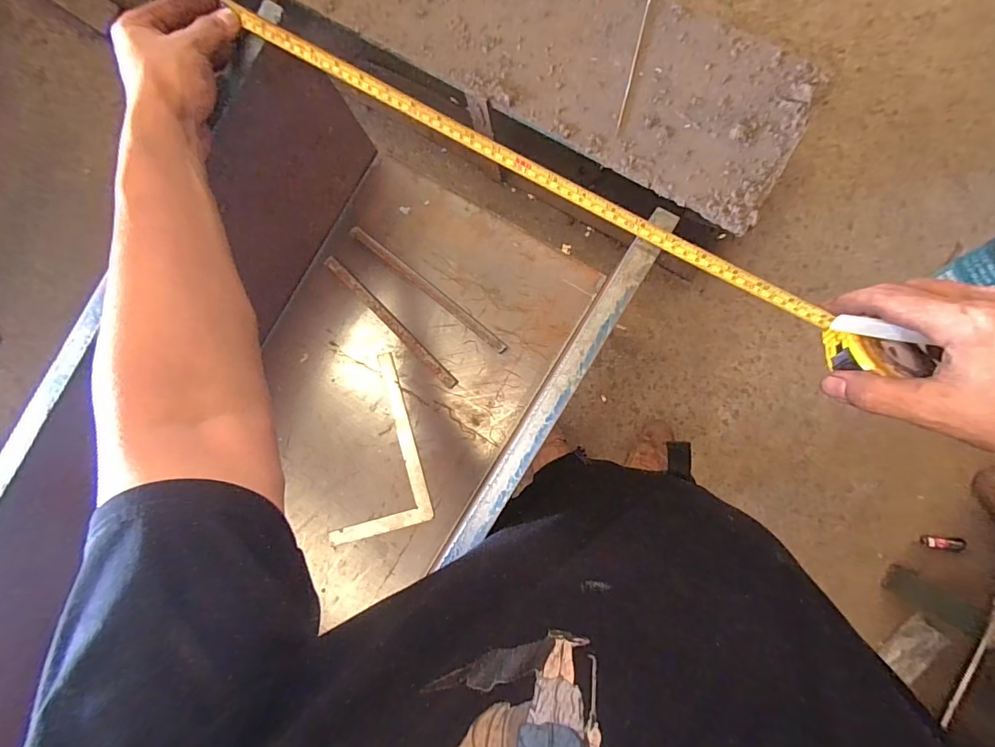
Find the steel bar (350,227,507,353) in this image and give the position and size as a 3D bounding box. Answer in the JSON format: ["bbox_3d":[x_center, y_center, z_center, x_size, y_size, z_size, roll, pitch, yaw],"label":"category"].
[{"bbox_3d":[-0.093,-0.113,0.602,0.260,0.012,0.014,39,92,7],"label":"steel bar"}]

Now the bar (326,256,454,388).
[{"bbox_3d":[-0.144,-0.069,0.607,0.016,0.017,0.239,-45,83,3],"label":"bar"}]

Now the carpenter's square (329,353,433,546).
[{"bbox_3d":[-0.178,0.102,0.610,0.141,0.007,0.228,-15,86,5],"label":"carpenter's square"}]

